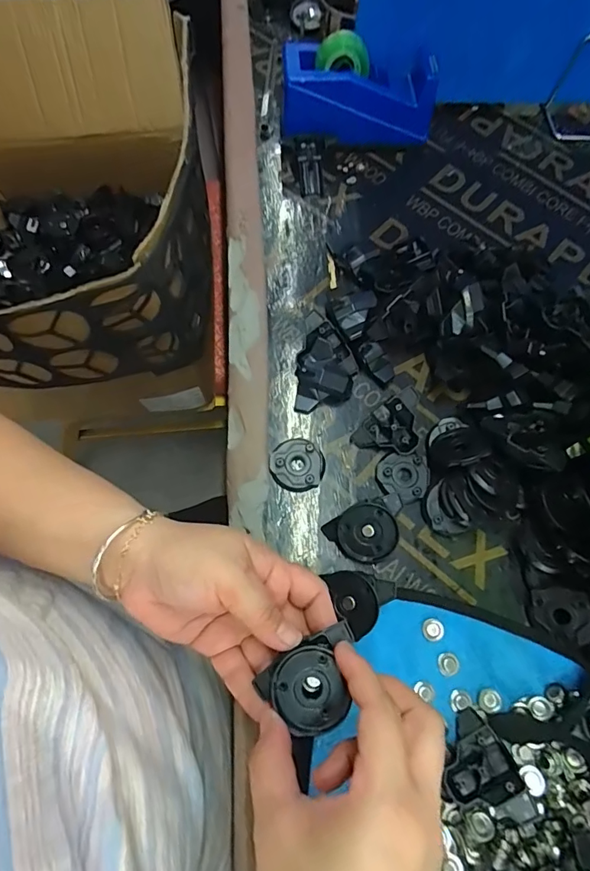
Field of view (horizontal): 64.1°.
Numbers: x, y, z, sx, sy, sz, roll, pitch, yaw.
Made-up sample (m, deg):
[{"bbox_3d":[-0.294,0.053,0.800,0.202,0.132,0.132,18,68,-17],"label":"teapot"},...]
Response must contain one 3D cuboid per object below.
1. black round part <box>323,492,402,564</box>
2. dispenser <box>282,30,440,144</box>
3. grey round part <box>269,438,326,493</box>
[{"bbox_3d":[0.054,0.069,0.344,0.058,0.015,0.042,-32,89,10],"label":"black round part"},{"bbox_3d":[0.062,-0.328,0.460,0.144,0.085,0.050,2,69,0],"label":"dispenser"},{"bbox_3d":[0.003,0.023,0.369,0.041,0.006,0.041,0,69,-1],"label":"grey round part"}]

